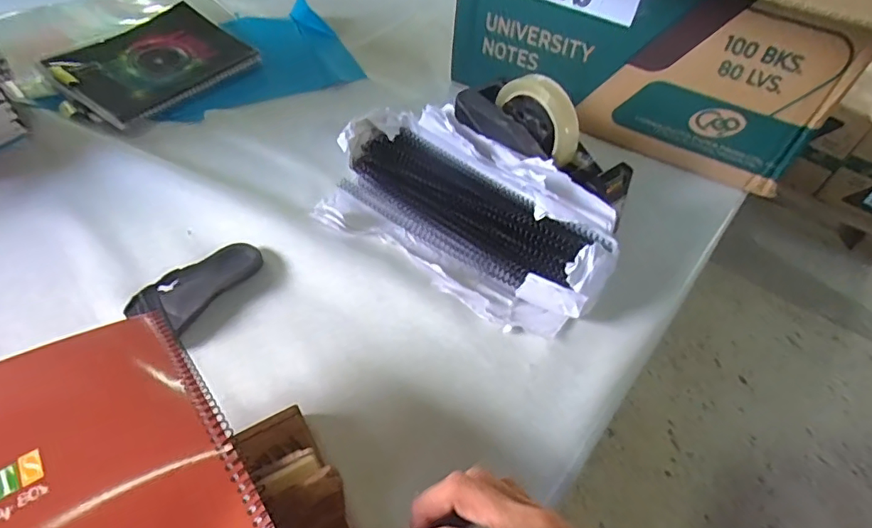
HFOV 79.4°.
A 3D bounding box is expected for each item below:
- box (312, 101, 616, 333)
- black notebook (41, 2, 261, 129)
[{"bbox_3d":[0.021,-0.059,0.523,0.313,0.085,0.150,30,54,21],"label":"box"},{"bbox_3d":[-0.367,-0.268,0.693,0.148,0.010,0.224,37,55,9],"label":"black notebook"}]

